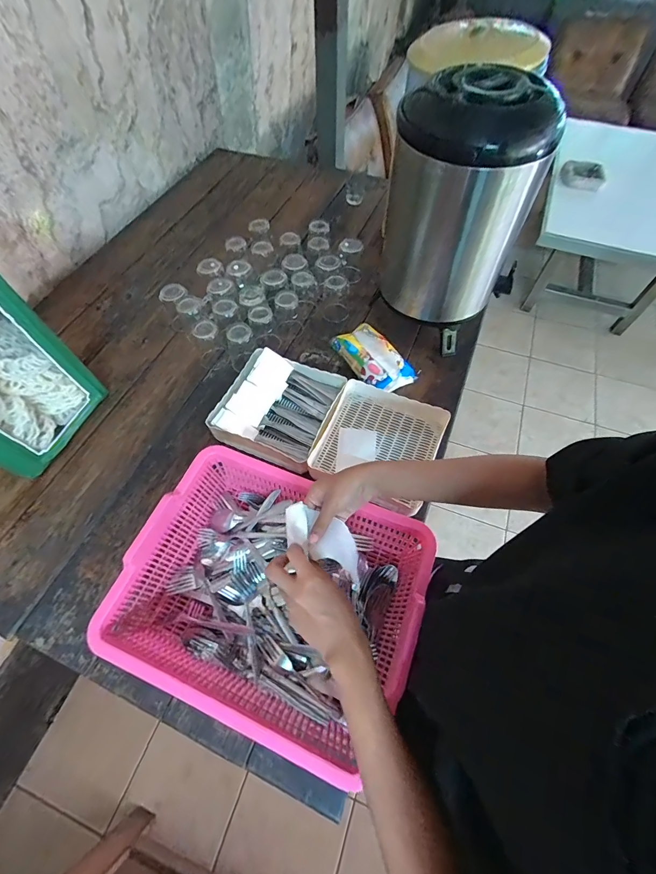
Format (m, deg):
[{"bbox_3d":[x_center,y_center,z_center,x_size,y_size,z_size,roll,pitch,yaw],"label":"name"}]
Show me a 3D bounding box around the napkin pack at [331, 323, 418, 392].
[{"bbox_3d":[0.100,-0.180,0.798,0.111,0.056,0.189,-31,65,-16],"label":"napkin pack"}]

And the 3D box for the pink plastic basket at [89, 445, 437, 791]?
[{"bbox_3d":[-0.080,0.218,0.523,0.390,0.104,0.309,19,63,11],"label":"pink plastic basket"}]

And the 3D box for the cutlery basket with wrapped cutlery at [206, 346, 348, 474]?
[{"bbox_3d":[-0.101,-0.062,0.730,0.207,0.073,0.214,20,63,11],"label":"cutlery basket with wrapped cutlery"}]

